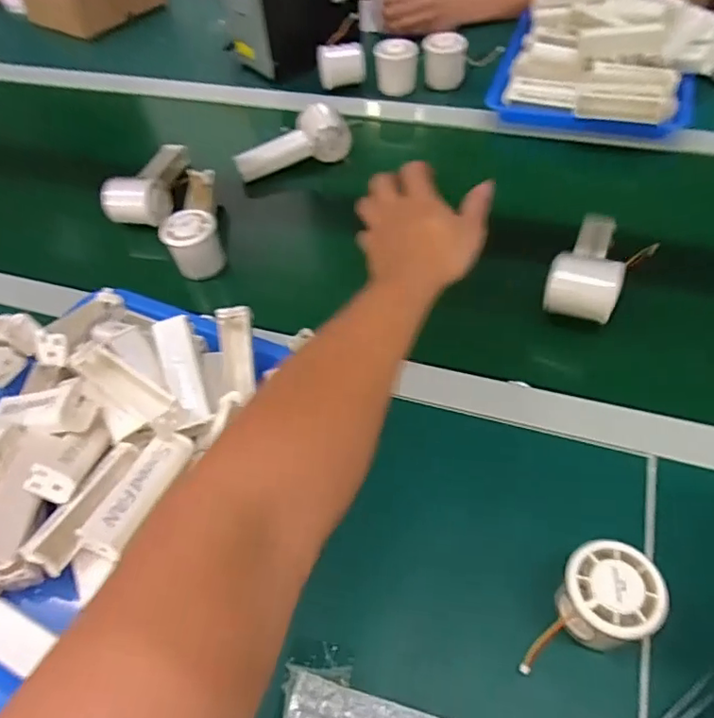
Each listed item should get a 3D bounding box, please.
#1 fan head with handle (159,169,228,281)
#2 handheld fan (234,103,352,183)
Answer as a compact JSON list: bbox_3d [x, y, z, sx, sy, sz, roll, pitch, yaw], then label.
[{"bbox_3d":[-0.193,-0.167,0.662,0.057,0.071,0.140,-13,54,-4],"label":"fan head with handle"},{"bbox_3d":[-0.084,-0.278,0.733,0.149,0.060,0.046,-28,56,-14],"label":"handheld fan"}]

